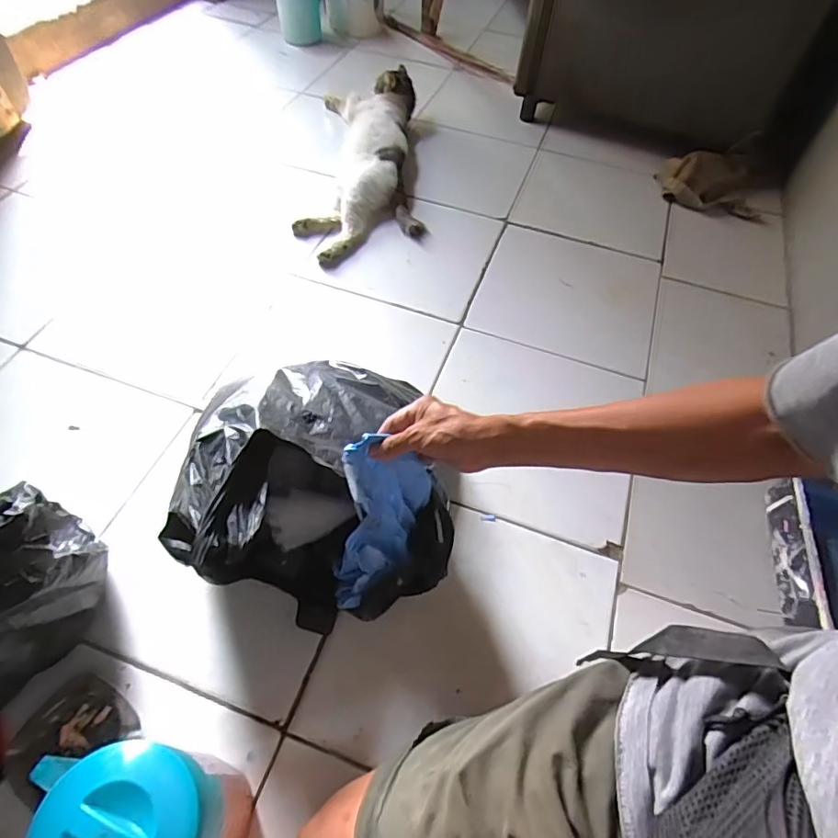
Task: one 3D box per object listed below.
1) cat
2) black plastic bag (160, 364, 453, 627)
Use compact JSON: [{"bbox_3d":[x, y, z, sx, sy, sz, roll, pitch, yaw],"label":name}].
[{"bbox_3d":[-0.113,-0.531,1.015,0.244,0.115,0.513,1,57,-4],"label":"cat"},{"bbox_3d":[-0.126,0.076,0.594,0.271,0.198,0.284,-13,55,-15],"label":"black plastic bag"}]

